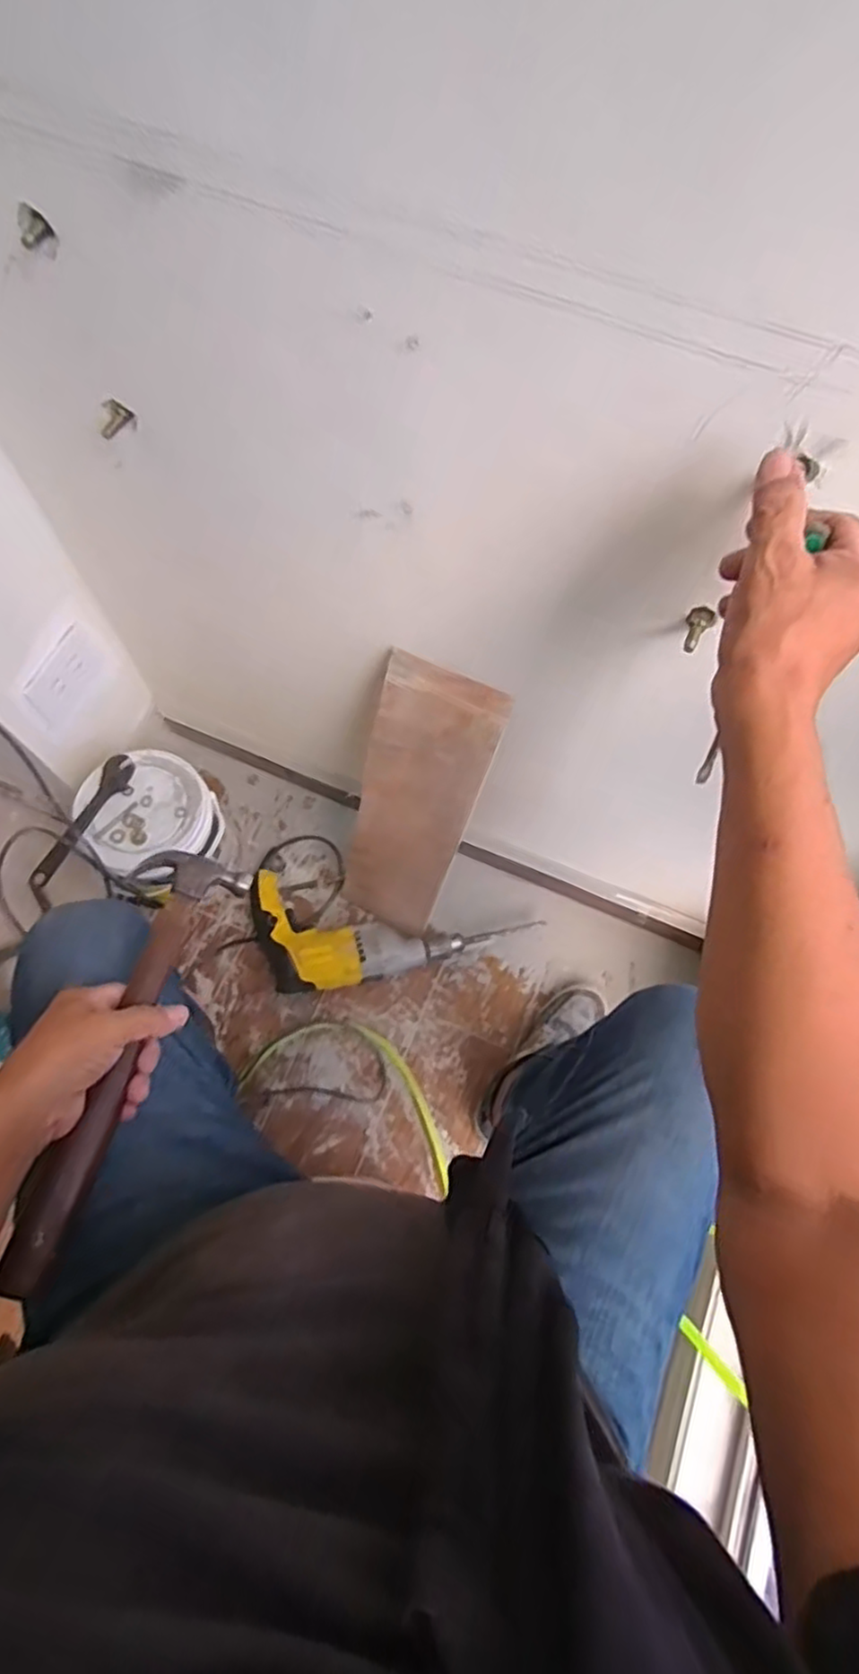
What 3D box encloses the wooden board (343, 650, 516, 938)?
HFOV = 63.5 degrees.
[{"bbox_3d":[-0.025,-0.020,0.868,0.138,0.472,0.020,28,51,6],"label":"wooden board"}]

